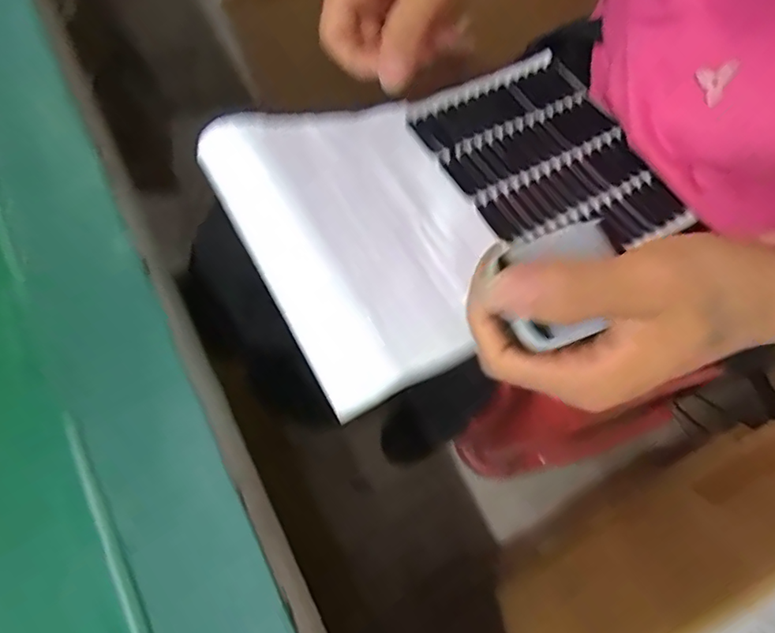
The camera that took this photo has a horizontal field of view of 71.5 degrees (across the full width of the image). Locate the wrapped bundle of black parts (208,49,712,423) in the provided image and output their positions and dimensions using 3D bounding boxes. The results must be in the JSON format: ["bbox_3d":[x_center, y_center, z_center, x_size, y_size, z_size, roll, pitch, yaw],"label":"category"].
[{"bbox_3d":[0.048,-0.076,0.330,0.264,0.027,0.170,-25,71,-22],"label":"wrapped bundle of black parts"}]

